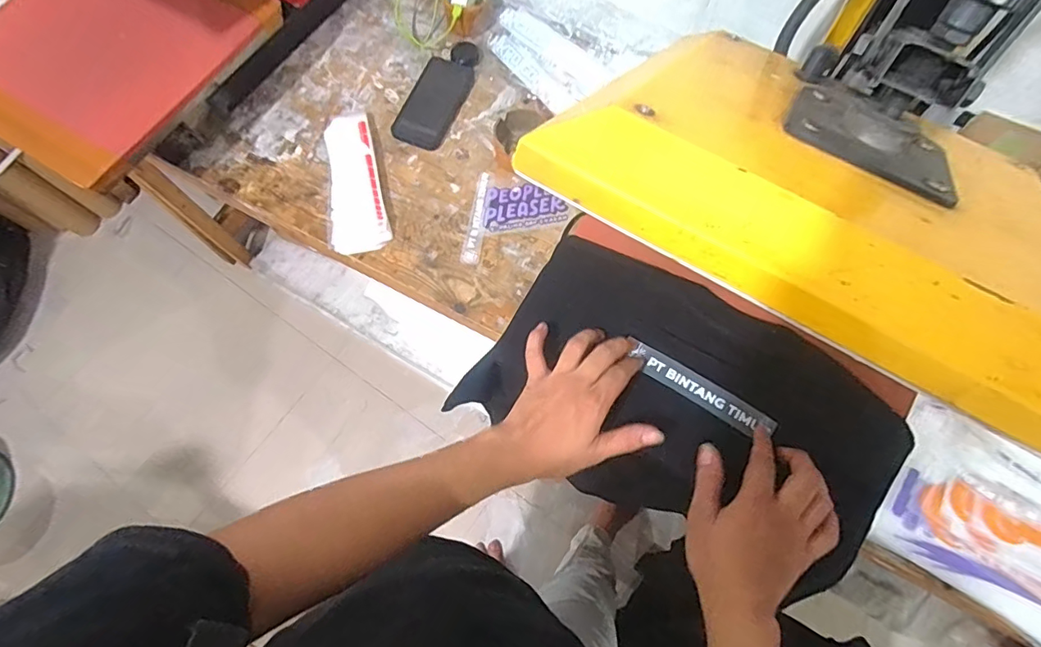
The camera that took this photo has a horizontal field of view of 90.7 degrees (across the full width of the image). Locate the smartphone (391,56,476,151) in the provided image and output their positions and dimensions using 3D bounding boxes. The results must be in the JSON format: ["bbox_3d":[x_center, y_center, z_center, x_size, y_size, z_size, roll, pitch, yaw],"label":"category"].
[{"bbox_3d":[-0.140,-0.363,0.844,0.086,0.014,0.173,20,71,9],"label":"smartphone"}]

